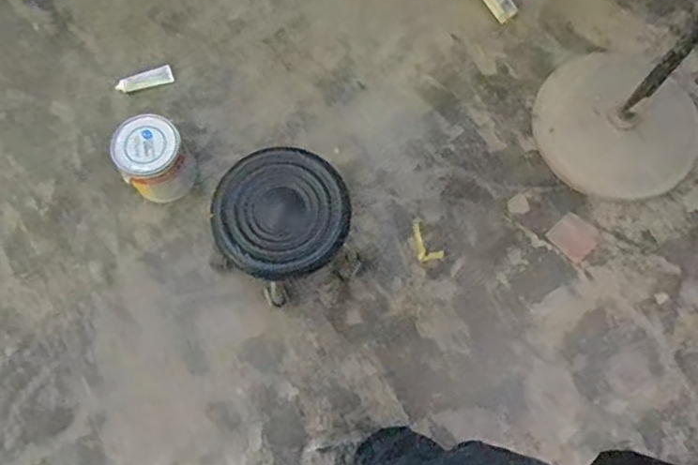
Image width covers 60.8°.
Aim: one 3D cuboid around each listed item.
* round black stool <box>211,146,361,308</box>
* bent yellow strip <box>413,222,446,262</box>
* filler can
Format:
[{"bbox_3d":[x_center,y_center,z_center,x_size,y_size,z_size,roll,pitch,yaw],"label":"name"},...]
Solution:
[{"bbox_3d":[-0.138,-0.017,1.329,0.283,0.217,0.272,0,73,1],"label":"round black stool"},{"bbox_3d":[0.192,0.020,1.443,0.062,0.006,0.098,-10,71,-2],"label":"bent yellow strip"},{"bbox_3d":[-0.449,-0.165,1.396,0.160,0.161,0.167,0,73,1],"label":"filler can"}]

